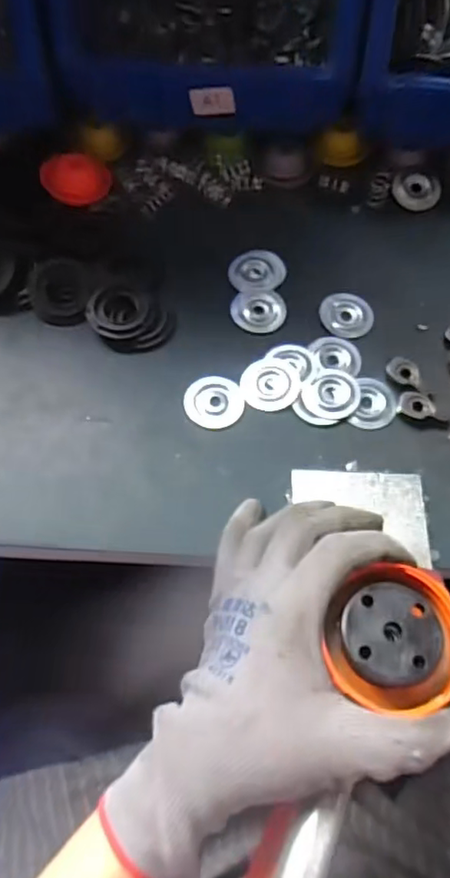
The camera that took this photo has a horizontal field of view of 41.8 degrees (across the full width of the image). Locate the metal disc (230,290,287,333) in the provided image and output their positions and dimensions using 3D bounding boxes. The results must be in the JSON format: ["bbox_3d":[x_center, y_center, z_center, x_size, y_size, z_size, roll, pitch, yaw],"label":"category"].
[{"bbox_3d":[0.023,-0.085,0.389,0.036,0.004,0.031,-6,67,-4],"label":"metal disc"}]

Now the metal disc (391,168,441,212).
[{"bbox_3d":[0.142,-0.184,0.435,0.035,0.004,0.029,23,93,-3],"label":"metal disc"}]

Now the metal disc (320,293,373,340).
[{"bbox_3d":[0.081,-0.083,0.392,0.035,0.004,0.035,0,67,-1],"label":"metal disc"}]

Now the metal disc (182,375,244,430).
[{"bbox_3d":[-0.007,-0.023,0.361,0.035,0.004,0.035,0,67,-1],"label":"metal disc"}]

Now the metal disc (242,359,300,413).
[{"bbox_3d":[0.028,-0.034,0.365,0.035,0.004,0.036,0,67,-1],"label":"metal disc"}]

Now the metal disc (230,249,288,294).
[{"bbox_3d":[0.023,-0.117,0.406,0.039,0.004,0.034,-4,67,-3],"label":"metal disc"}]

